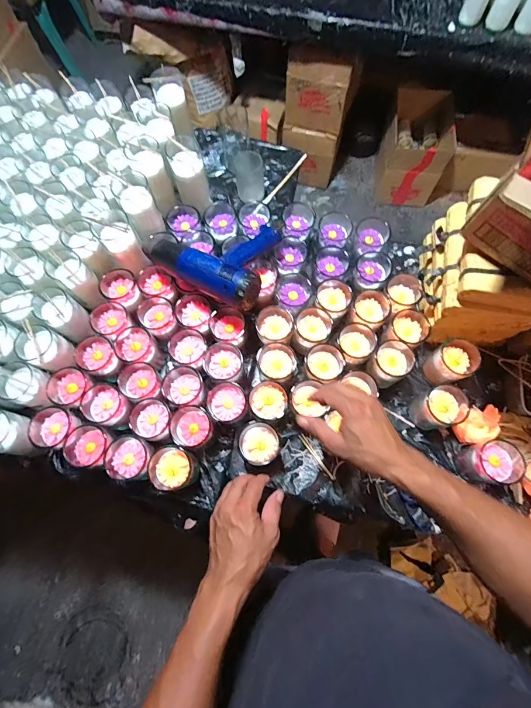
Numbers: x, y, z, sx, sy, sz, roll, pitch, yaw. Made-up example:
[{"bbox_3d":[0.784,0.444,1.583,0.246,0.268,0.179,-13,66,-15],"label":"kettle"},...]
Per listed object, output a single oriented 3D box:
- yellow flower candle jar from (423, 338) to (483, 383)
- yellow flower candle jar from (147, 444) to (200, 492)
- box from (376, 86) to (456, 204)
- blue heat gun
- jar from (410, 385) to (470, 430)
[{"bbox_3d":[0.354,0.020,0.660,0.067,0.085,0.069,0,70,1],"label":"yellow flower candle jar"},{"bbox_3d":[-0.162,0.205,0.609,0.068,0.077,0.073,-15,71,-5],"label":"yellow flower candle jar"},{"bbox_3d":[0.689,-0.931,1.582,0.305,0.333,0.317,16,71,6],"label":"box"},{"bbox_3d":[-0.095,-0.214,0.637,0.242,0.077,0.177,31,74,11],"label":"blue heat gun"},{"bbox_3d":[0.322,0.105,0.643,0.076,0.081,0.074,-26,72,-8],"label":"jar"}]

